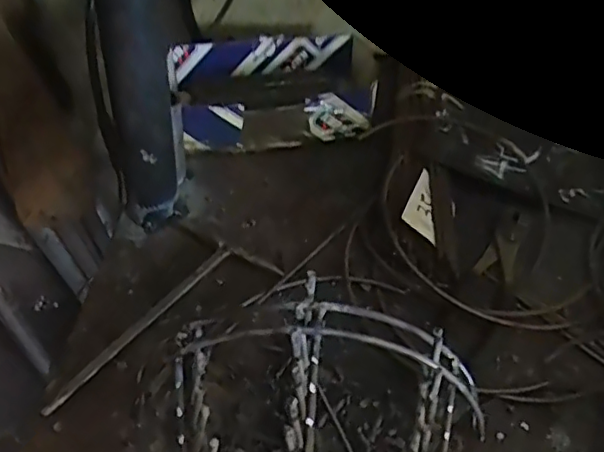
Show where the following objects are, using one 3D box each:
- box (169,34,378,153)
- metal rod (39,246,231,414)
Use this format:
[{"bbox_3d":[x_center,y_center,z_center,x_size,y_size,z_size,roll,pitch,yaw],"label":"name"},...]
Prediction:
[{"bbox_3d":[-0.037,-0.158,0.702,0.234,0.063,0.146,-7,47,-8],"label":"box"},{"bbox_3d":[-0.130,0.076,0.496,0.012,0.011,0.206,27,52,22],"label":"metal rod"}]

